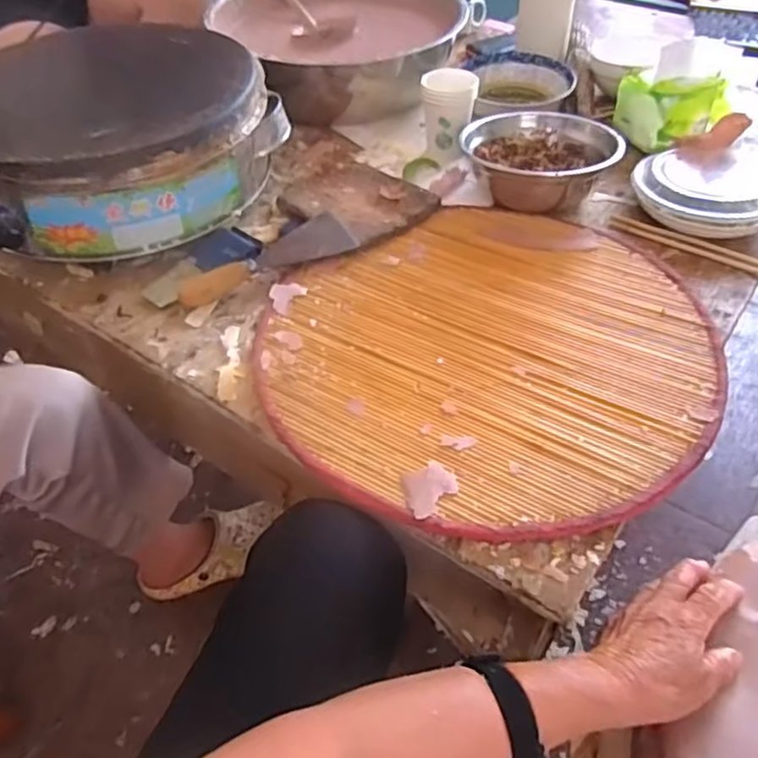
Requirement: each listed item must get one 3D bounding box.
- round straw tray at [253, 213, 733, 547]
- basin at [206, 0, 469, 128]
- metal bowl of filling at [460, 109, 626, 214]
[{"bbox_3d":[0.110,-0.034,0.636,0.404,0.013,0.388,-1,48,1],"label":"round straw tray"},{"bbox_3d":[-0.060,-0.511,1.012,0.345,0.110,0.362,-1,48,1],"label":"basin"},{"bbox_3d":[0.194,-0.267,0.804,0.167,0.062,0.135,-8,48,-5],"label":"metal bowl of filling"}]

